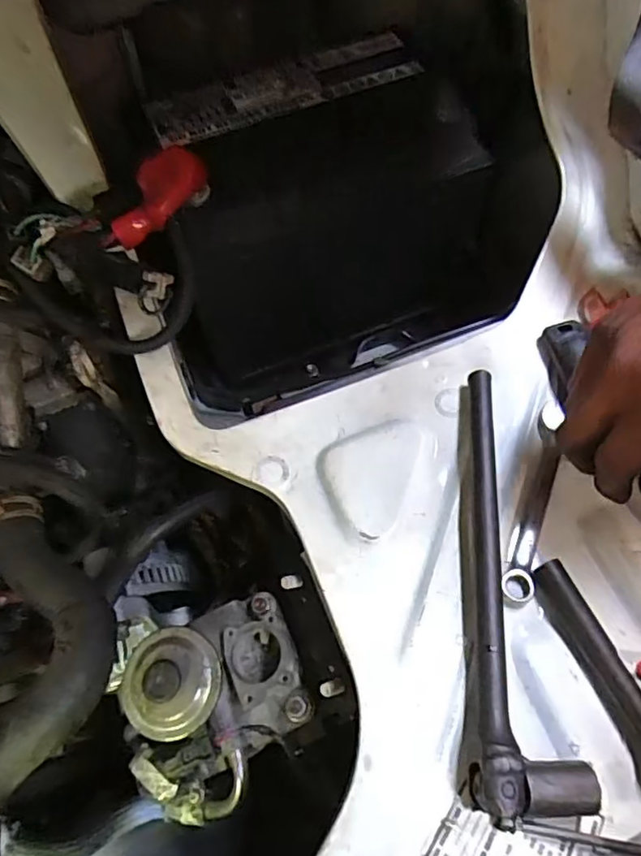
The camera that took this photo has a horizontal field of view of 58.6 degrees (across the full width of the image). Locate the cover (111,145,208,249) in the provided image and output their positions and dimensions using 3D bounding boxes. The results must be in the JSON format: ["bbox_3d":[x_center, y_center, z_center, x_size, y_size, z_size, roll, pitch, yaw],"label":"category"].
[{"bbox_3d":[-0.107,-0.152,0.374,0.076,0.024,0.031,-40,61,19],"label":"cover"}]

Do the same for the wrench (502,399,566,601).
[{"bbox_3d":[0.141,0.041,0.369,0.019,0.009,0.145,18,67,11],"label":"wrench"}]

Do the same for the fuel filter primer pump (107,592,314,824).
[{"bbox_3d":[-0.066,0.176,0.364,0.115,0.053,0.115,-22,66,-8],"label":"fuel filter primer pump"}]

